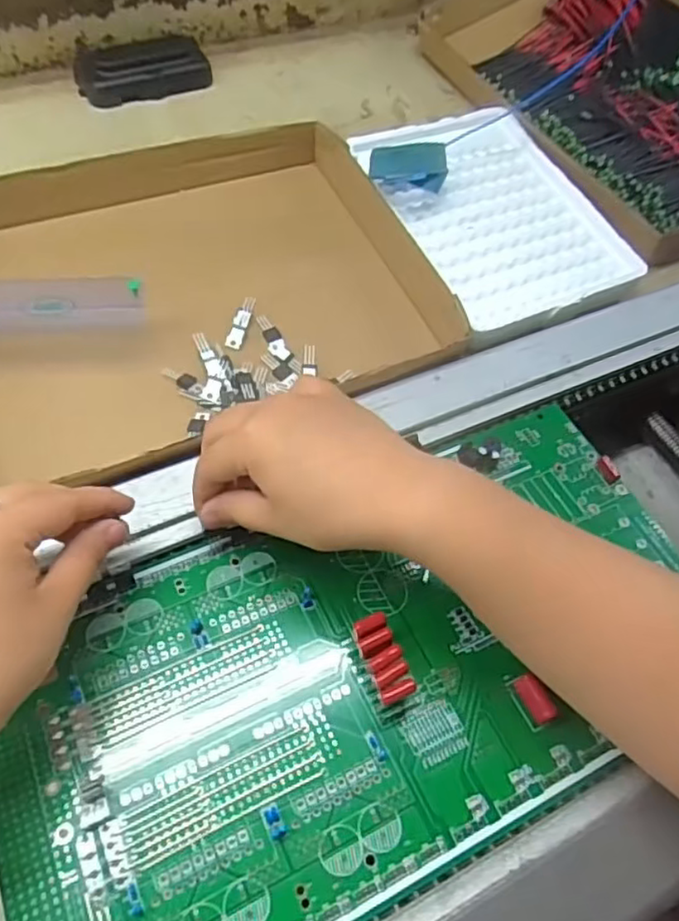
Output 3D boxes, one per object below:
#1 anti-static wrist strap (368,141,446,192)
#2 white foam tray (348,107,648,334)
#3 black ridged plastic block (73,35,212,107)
[{"bbox_3d":[0.049,-0.213,0.483,0.056,0.046,0.019,-3,59,-6],"label":"anti-static wrist strap"},{"bbox_3d":[0.117,-0.189,0.494,0.152,0.023,0.190,-24,68,-17],"label":"white foam tray"},{"bbox_3d":[-0.159,-0.320,0.540,0.105,0.030,0.043,-24,63,-18],"label":"black ridged plastic block"}]

